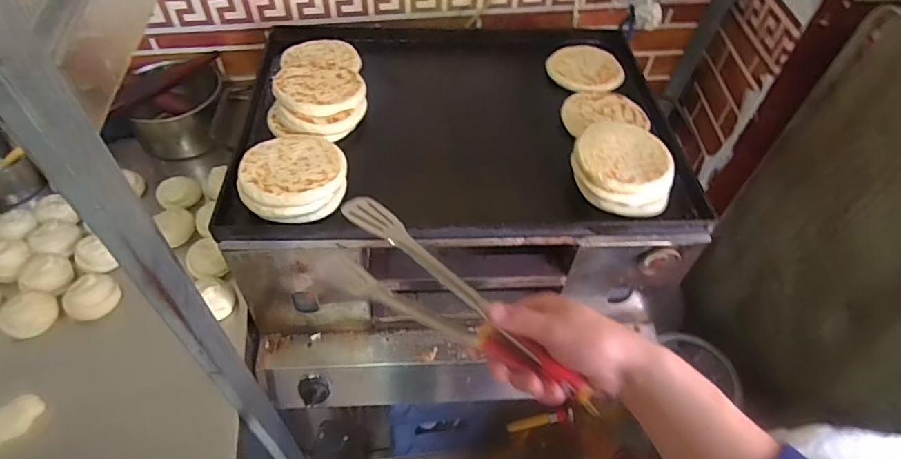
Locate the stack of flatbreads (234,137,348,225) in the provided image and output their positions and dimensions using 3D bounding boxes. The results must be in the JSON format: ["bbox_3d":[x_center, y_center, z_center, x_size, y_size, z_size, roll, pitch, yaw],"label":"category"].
[{"bbox_3d":[-0.213,-0.068,0.707,0.130,0.056,0.124,16,51,10],"label":"stack of flatbreads"}]

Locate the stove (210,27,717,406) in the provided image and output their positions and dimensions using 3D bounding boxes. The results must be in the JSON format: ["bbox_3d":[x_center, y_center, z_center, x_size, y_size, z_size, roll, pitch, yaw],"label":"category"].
[{"bbox_3d":[0.004,-0.085,0.920,0.667,0.340,0.615,-3,50,-6],"label":"stove"}]

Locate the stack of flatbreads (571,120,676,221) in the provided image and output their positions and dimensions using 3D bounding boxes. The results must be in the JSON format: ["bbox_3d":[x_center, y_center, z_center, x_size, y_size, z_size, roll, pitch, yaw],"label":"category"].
[{"bbox_3d":[0.251,-0.092,0.751,0.141,0.055,0.138,23,53,15],"label":"stack of flatbreads"}]

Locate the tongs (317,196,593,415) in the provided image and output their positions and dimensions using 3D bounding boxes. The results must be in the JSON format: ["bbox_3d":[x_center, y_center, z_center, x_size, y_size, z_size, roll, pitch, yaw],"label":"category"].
[{"bbox_3d":[0.002,0.079,0.505,0.300,0.065,0.071,35,57,17],"label":"tongs"}]

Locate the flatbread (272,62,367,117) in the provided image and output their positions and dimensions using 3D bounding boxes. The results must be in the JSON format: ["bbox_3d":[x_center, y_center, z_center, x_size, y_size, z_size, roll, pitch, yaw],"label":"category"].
[{"bbox_3d":[-0.206,-0.226,0.816,0.131,0.023,0.131,-17,53,-16],"label":"flatbread"}]

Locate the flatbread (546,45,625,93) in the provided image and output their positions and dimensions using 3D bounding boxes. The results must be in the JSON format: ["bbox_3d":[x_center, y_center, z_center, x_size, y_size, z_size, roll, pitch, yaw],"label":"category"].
[{"bbox_3d":[0.246,-0.297,0.947,0.135,0.018,0.142,2,50,-2],"label":"flatbread"}]

